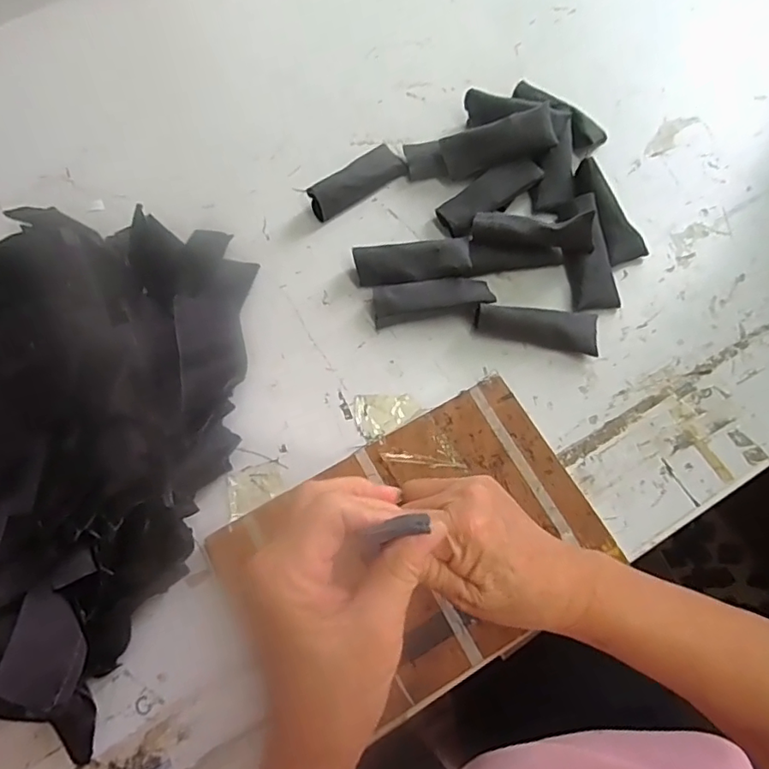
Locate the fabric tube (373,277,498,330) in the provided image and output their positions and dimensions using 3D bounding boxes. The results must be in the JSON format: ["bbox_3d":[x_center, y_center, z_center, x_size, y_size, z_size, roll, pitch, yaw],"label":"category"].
[{"bbox_3d":[0.042,-0.076,0.486,0.103,0.027,0.031,-7,69,0],"label":"fabric tube"}]

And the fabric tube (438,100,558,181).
[{"bbox_3d":[0.109,-0.227,0.518,0.103,0.036,0.031,-13,68,17],"label":"fabric tube"}]

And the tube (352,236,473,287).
[{"bbox_3d":[0.025,-0.108,0.494,0.102,0.034,0.034,-3,69,2],"label":"tube"}]

